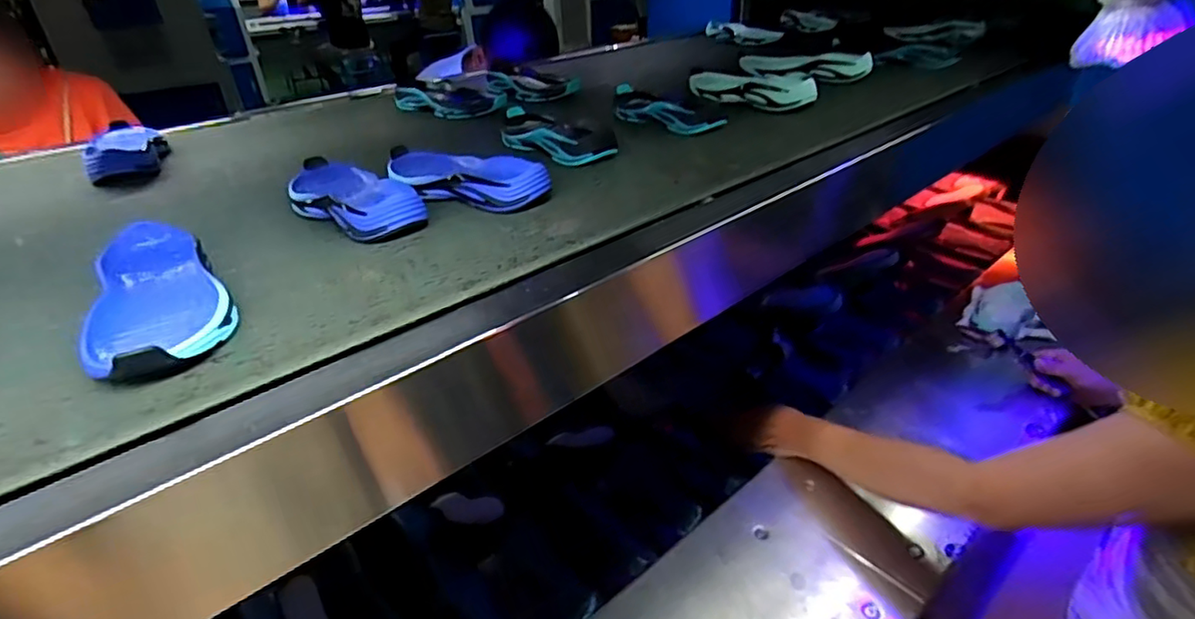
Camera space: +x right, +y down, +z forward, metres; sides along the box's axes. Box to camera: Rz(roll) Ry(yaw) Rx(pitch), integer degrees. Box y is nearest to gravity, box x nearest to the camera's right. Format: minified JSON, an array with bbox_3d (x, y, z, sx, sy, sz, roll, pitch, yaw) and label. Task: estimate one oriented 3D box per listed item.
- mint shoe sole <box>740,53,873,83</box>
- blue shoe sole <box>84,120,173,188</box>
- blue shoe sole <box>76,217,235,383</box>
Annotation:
[{"bbox_3d":[0.332,-0.411,1.009,0.225,0.032,0.077,22,38,35],"label":"mint shoe sole"},{"bbox_3d":[-0.586,-0.204,0.759,0.072,0.037,0.194,-20,36,-24],"label":"blue shoe sole"},{"bbox_3d":[-0.306,-0.010,0.423,0.079,0.034,0.190,-22,37,-27],"label":"blue shoe sole"}]

